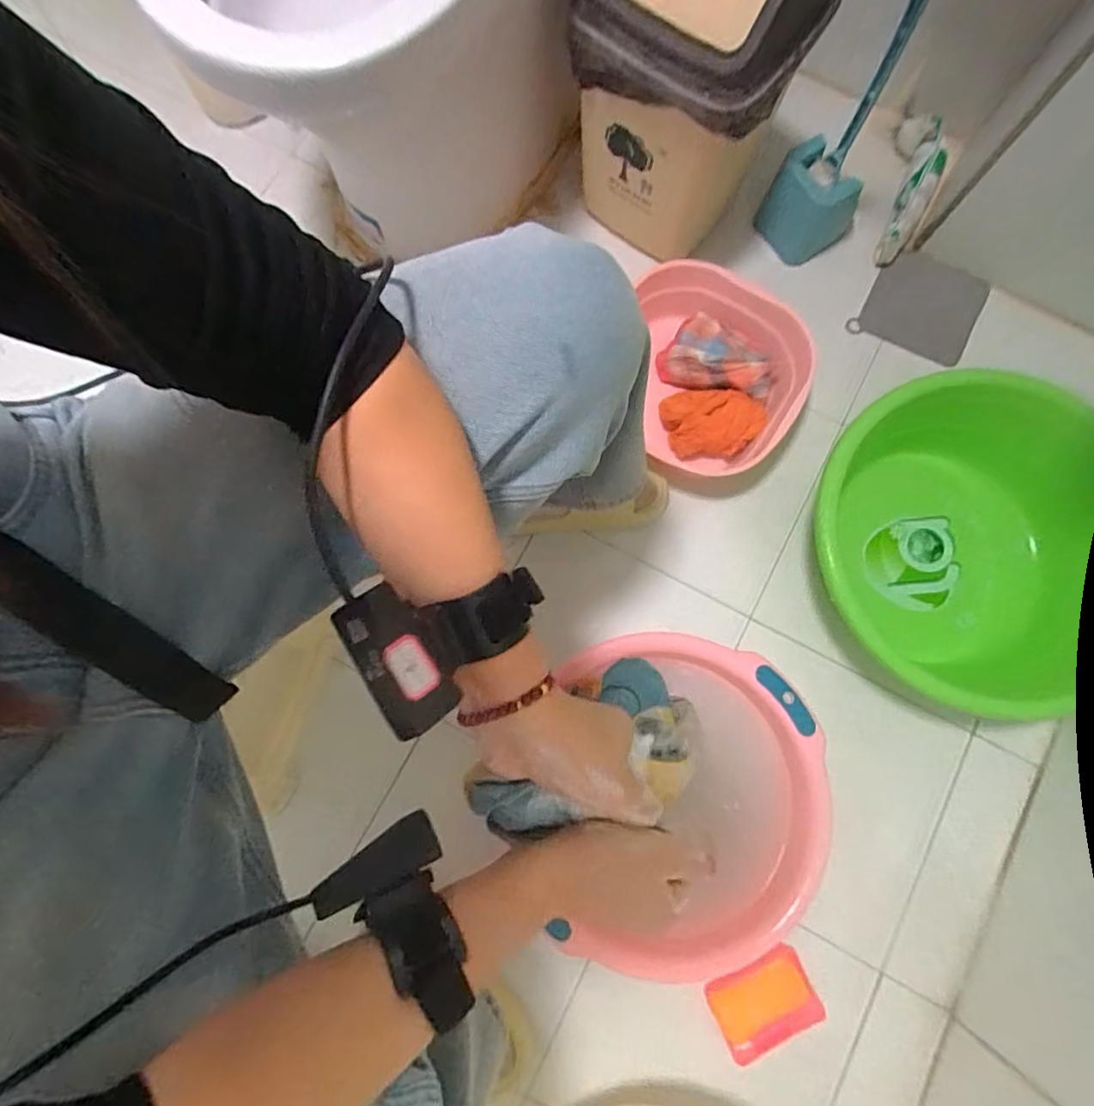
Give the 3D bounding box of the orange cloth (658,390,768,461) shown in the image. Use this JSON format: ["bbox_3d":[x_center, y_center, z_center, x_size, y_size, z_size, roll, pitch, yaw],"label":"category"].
[{"bbox_3d":[0.215,-0.168,0.803,0.134,0.064,0.091,16,79,3],"label":"orange cloth"}]

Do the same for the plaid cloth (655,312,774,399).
[{"bbox_3d":[0.229,-0.257,0.792,0.151,0.079,0.074,18,79,3],"label":"plaid cloth"}]

